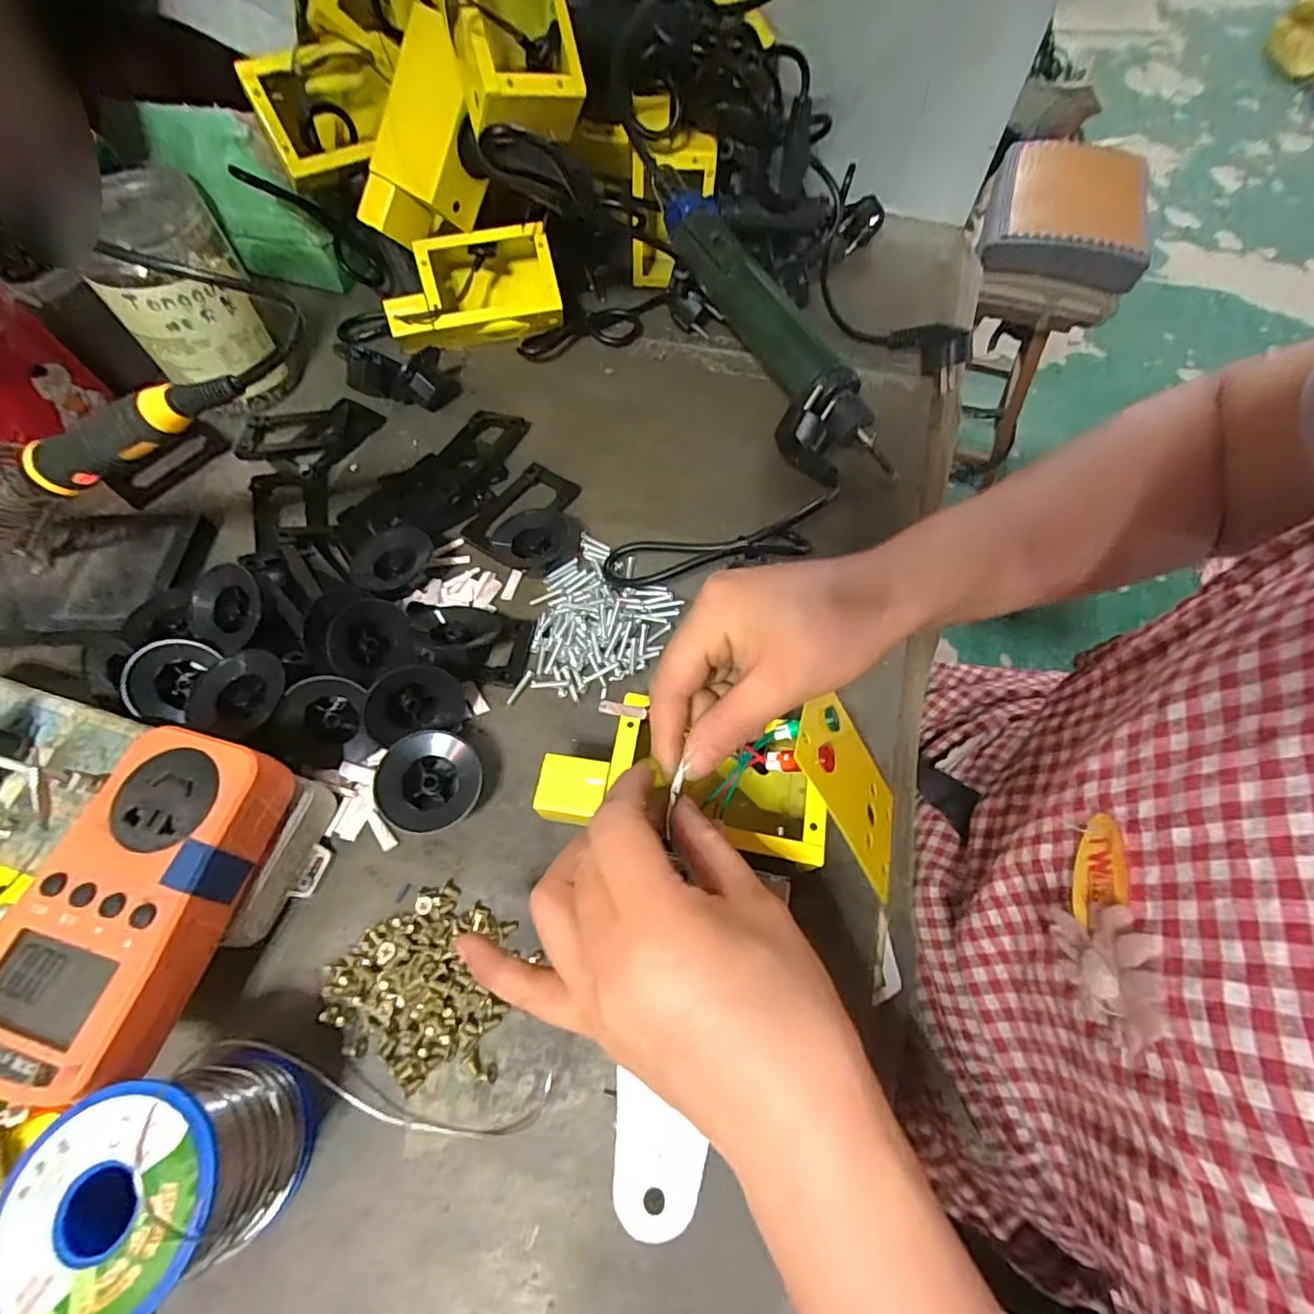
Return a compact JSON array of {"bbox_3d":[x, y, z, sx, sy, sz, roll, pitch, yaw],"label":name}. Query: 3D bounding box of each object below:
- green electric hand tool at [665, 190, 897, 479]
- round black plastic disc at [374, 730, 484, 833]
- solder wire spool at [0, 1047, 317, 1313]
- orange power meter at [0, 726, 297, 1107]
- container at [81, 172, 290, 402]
[{"bbox_3d":[0.084,-0.234,0.422,0.043,0.038,0.255,-33,82,-17],"label":"green electric hand tool"},{"bbox_3d":[-0.113,0.063,0.293,0.048,0.016,0.048,7,64,-14],"label":"round black plastic disc"},{"bbox_3d":[-0.173,0.185,0.208,0.067,0.061,0.062,0,63,1],"label":"solder wire spool"},{"bbox_3d":[-0.208,0.094,0.233,0.063,0.031,0.124,11,63,6],"label":"orange power meter"},{"bbox_3d":[-0.319,-0.242,0.401,0.083,0.116,0.080,-35,68,-17],"label":"container"}]

